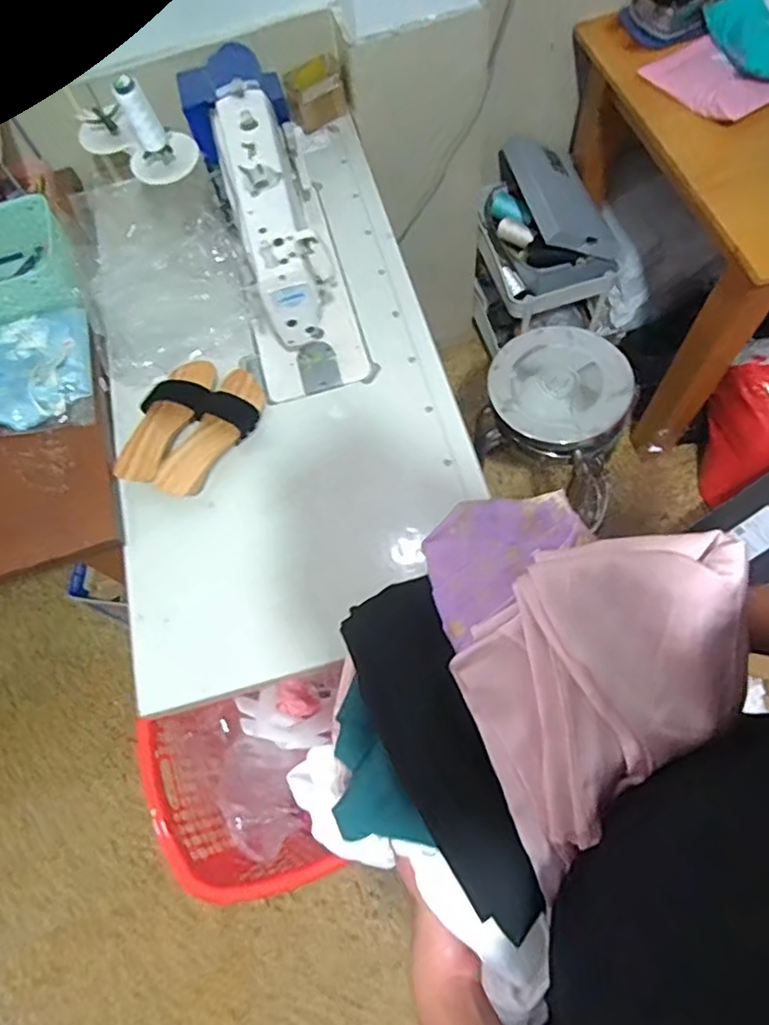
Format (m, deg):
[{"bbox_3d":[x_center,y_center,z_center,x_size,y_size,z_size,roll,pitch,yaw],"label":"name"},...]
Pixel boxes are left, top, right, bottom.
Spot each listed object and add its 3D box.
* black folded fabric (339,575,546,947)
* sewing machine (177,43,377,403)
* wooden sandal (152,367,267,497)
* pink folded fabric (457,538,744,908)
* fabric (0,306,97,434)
[{"bbox_3d":[0.043,0.177,0.464,0.079,0.026,0.252,-20,67,-10],"label":"black folded fabric"},{"bbox_3d":[-0.172,-0.446,0.973,0.192,0.220,0.473,-19,69,-3],"label":"sewing machine"},{"bbox_3d":[-0.262,-0.123,0.940,0.087,0.048,0.230,26,73,14],"label":"wooden sandal"},{"bbox_3d":[0.163,0.112,0.450,0.246,0.100,0.161,-38,69,-17],"label":"pink folded fabric"},{"bbox_3d":[-0.605,-0.221,0.985,0.257,0.032,0.210,-14,67,-1],"label":"fabric"}]

